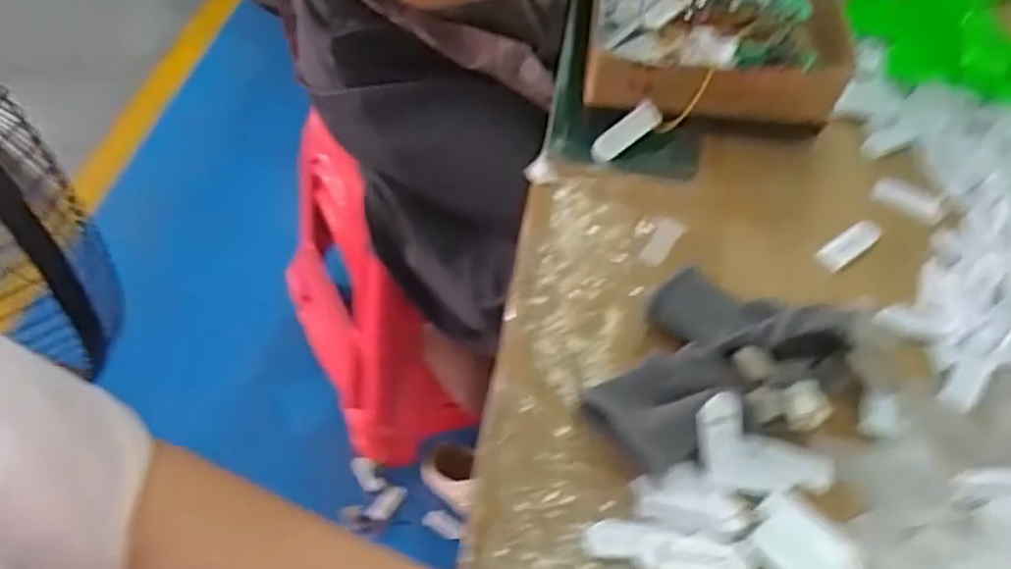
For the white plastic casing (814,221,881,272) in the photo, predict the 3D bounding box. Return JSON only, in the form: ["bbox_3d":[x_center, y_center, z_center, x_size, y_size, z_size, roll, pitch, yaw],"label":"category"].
[{"bbox_3d":[0.274,-0.032,0.622,0.070,0.007,0.019,-27,60,-28],"label":"white plastic casing"}]

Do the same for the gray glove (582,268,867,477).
[{"bbox_3d":[0.126,0.041,0.498,0.165,0.069,0.115,-20,57,-24],"label":"gray glove"}]

